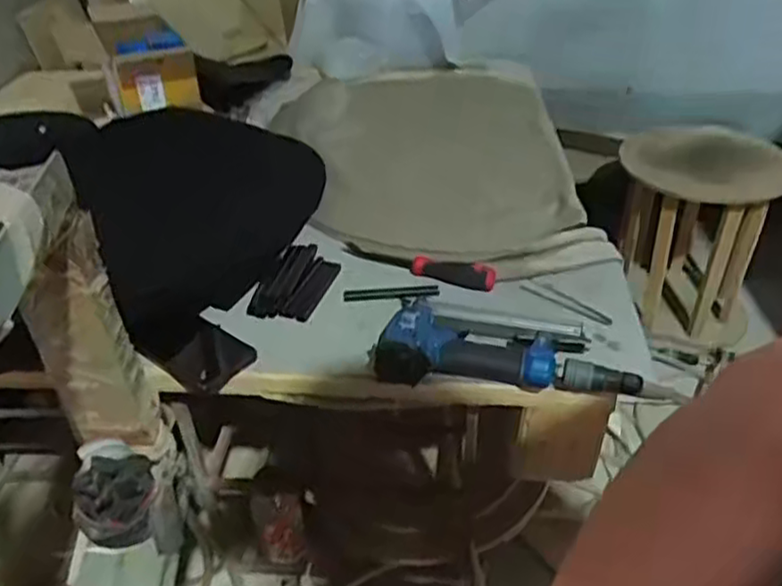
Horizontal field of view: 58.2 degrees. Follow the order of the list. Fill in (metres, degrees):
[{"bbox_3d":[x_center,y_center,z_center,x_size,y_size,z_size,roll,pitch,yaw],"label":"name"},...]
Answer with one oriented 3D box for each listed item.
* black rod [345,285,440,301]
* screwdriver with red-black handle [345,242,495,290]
[{"bbox_3d":[0.000,0.001,0.826,0.110,0.011,0.016,-3,37,0],"label":"black rod"},{"bbox_3d":[0.029,-0.037,0.865,0.201,0.029,0.037,15,40,22],"label":"screwdriver with red-black handle"}]

